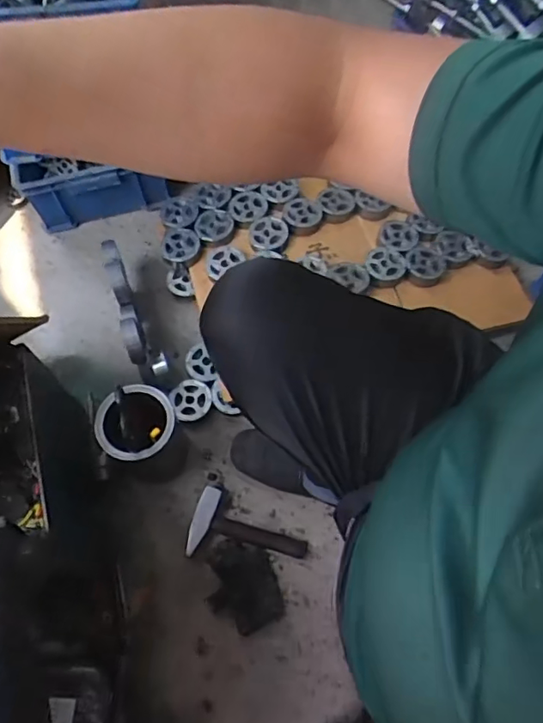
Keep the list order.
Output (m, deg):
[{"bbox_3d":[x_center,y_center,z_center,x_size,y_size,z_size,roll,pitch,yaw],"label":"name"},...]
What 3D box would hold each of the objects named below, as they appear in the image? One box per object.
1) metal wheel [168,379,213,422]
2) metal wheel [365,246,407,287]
[{"bbox_3d":[-0.148,0.071,1.004,0.076,0.021,0.077,0,66,1],"label":"metal wheel"},{"bbox_3d":[0.218,-0.181,1.047,0.076,0.022,0.071,0,66,1],"label":"metal wheel"}]

